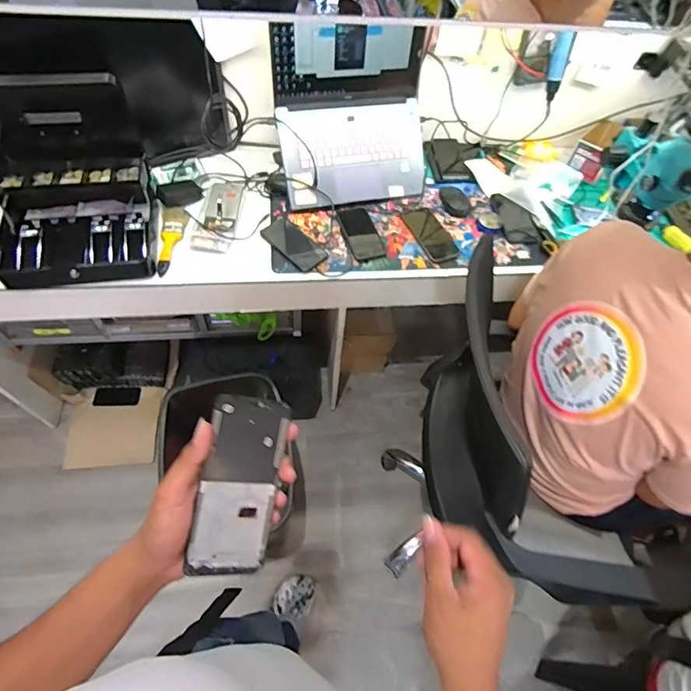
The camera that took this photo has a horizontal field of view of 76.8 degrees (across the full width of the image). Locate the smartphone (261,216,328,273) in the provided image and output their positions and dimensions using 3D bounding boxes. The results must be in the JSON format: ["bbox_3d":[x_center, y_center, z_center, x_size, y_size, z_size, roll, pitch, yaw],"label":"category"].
[{"bbox_3d":[-0.124,-0.244,1.042,0.181,0.011,0.086,41,65,19],"label":"smartphone"}]

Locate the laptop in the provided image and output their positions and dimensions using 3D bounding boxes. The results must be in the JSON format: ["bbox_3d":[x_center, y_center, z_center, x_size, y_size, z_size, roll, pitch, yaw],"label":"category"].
[{"bbox_3d":[0.026,-0.534,1.032,0.360,0.344,0.198,-10,61,-10],"label":"laptop"}]

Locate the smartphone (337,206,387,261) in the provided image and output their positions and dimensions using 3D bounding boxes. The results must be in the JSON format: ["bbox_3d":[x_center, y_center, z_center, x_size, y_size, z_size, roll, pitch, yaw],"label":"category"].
[{"bbox_3d":[0.038,-0.278,1.071,0.078,0.009,0.169,-14,61,-13],"label":"smartphone"}]

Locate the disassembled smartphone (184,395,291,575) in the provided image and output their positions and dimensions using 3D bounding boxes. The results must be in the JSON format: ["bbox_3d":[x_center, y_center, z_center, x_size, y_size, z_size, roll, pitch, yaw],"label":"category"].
[{"bbox_3d":[-0.097,0.128,0.401,0.068,0.005,0.156,12,85,-26],"label":"disassembled smartphone"}]

